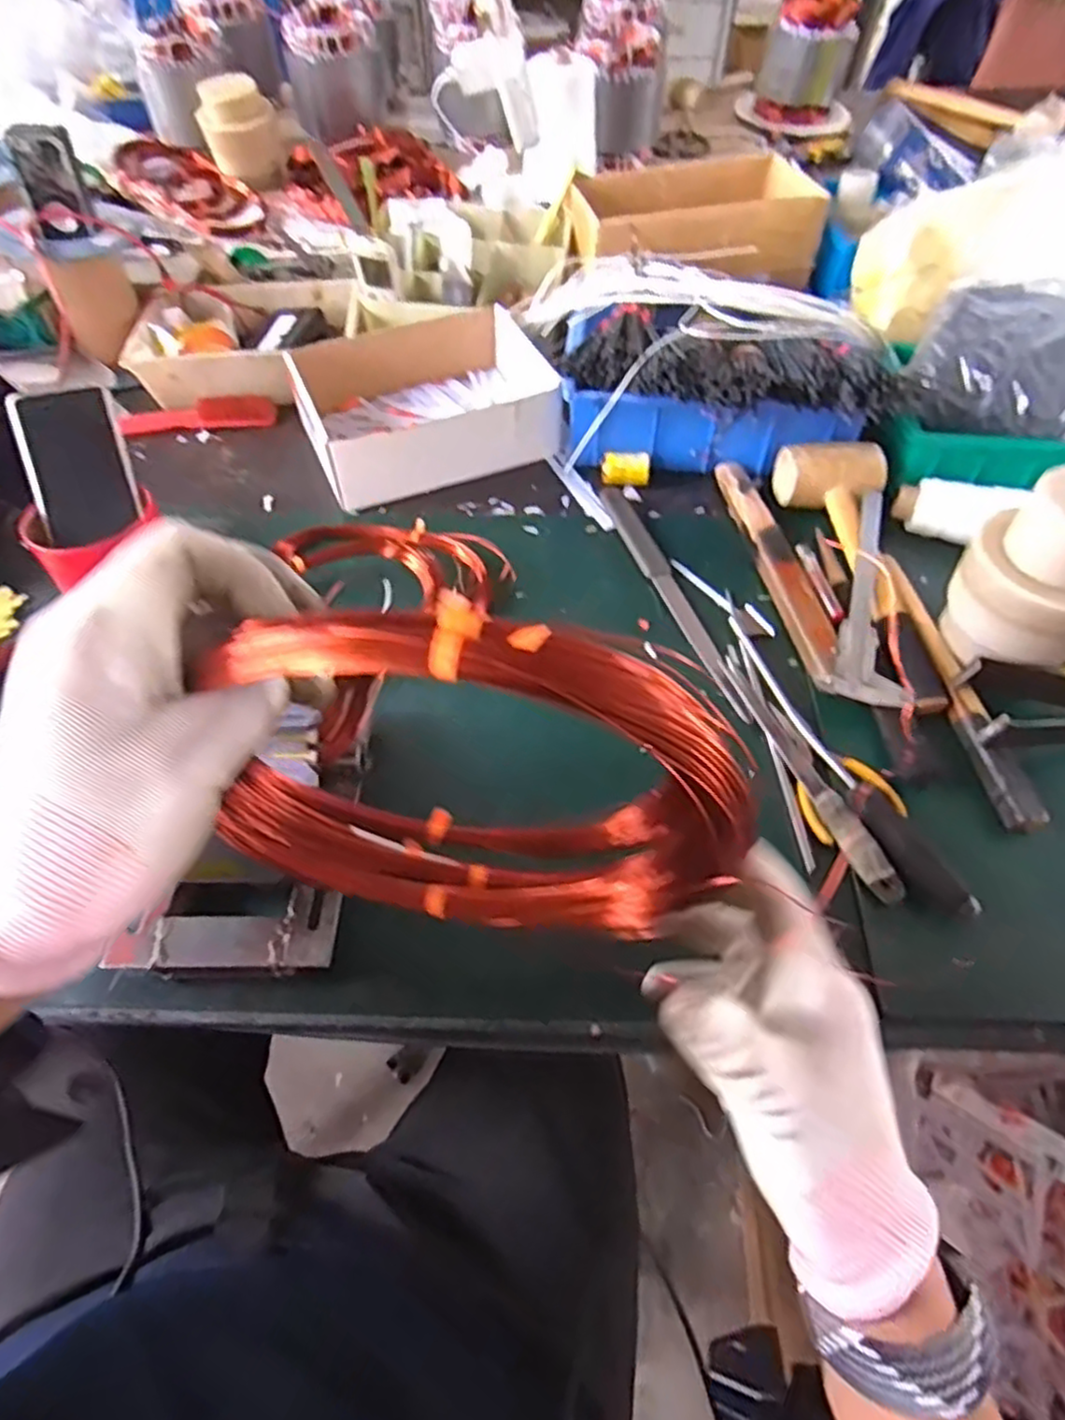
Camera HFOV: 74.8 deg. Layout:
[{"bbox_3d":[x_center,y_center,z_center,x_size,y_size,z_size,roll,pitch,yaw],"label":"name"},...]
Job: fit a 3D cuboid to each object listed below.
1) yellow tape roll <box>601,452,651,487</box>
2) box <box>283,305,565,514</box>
[{"bbox_3d":[0.094,-0.243,0.701,0.047,0.027,0.023,-3,56,-2],"label":"yellow tape roll"},{"bbox_3d":[-0.097,-0.326,0.736,0.272,0.080,0.199,-18,57,-12],"label":"box"}]

